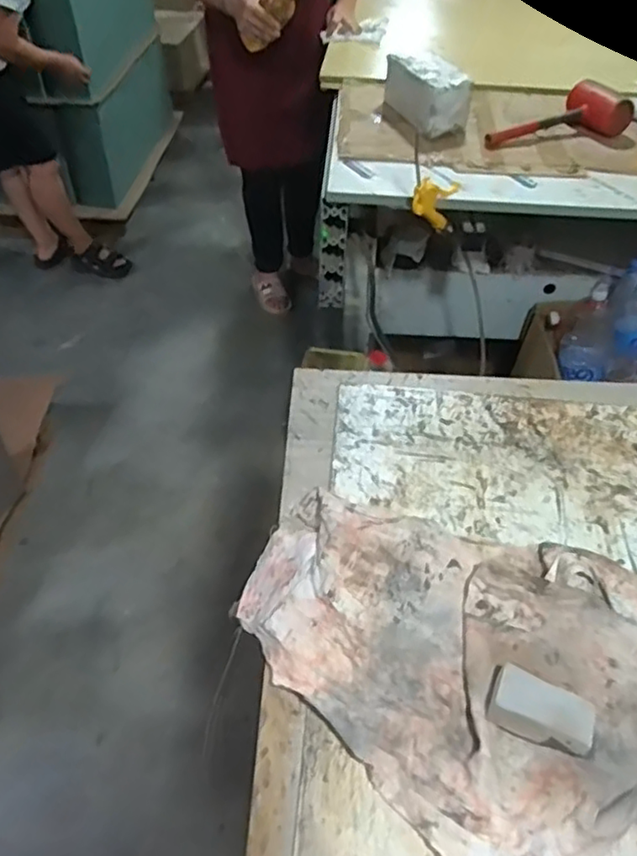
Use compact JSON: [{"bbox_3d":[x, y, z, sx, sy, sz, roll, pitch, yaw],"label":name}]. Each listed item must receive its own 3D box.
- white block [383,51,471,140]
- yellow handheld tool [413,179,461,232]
[{"bbox_3d":[0.219,-0.695,1.313,0.105,0.101,0.223,-15,48,-16],"label":"white block"},{"bbox_3d":[0.205,-0.399,1.115,0.025,0.086,0.131,30,21,25],"label":"yellow handheld tool"}]

